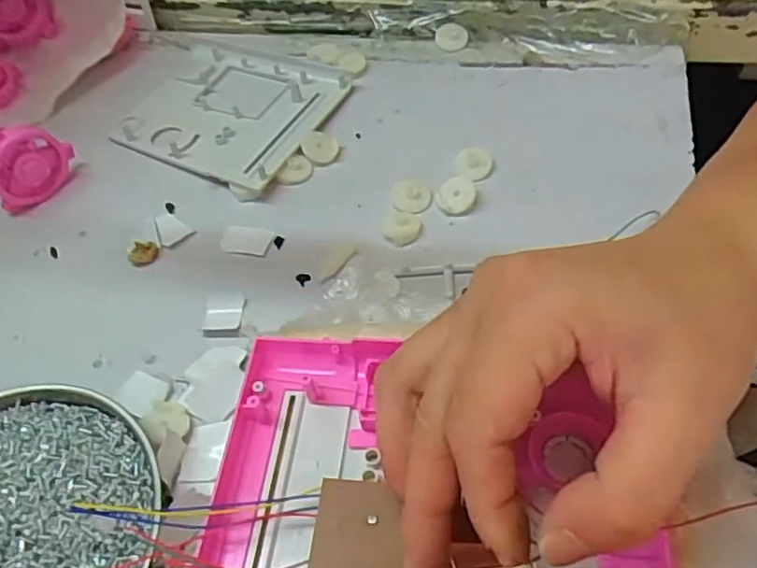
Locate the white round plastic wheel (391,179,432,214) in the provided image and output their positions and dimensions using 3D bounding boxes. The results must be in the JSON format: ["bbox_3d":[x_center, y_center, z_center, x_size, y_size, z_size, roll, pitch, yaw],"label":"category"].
[{"bbox_3d":[0.019,-0.053,0.385,0.023,0.004,0.028,-6,53,1],"label":"white round plastic wheel"}]

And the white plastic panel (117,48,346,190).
[{"bbox_3d":[-0.108,-0.122,0.447,0.147,0.012,0.115,21,58,20],"label":"white plastic panel"}]

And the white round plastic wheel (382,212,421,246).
[{"bbox_3d":[0.013,-0.033,0.370,0.021,0.004,0.022,-3,53,4],"label":"white round plastic wheel"}]

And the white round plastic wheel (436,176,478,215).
[{"bbox_3d":[0.046,-0.052,0.380,0.023,0.008,0.022,-3,53,4],"label":"white round plastic wheel"}]

